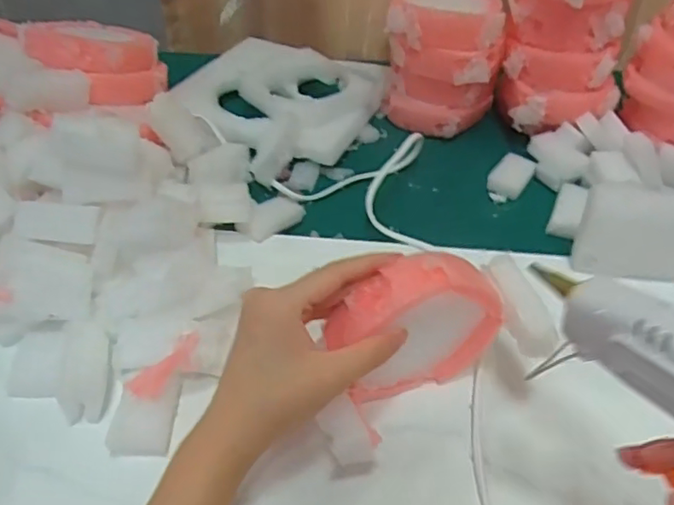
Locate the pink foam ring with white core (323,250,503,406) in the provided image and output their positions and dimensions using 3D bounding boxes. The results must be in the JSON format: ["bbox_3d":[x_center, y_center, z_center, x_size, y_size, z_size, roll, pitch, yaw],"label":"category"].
[{"bbox_3d":[0.043,0.042,0.345,0.094,0.097,0.033,-20,53,-16],"label":"pink foam ring with white core"}]

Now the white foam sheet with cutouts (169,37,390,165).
[{"bbox_3d":[-0.060,-0.152,0.580,0.176,0.035,0.163,19,48,17],"label":"white foam sheet with cutouts"}]

